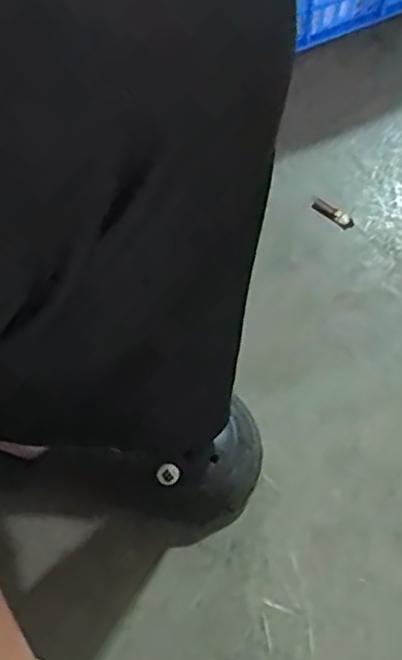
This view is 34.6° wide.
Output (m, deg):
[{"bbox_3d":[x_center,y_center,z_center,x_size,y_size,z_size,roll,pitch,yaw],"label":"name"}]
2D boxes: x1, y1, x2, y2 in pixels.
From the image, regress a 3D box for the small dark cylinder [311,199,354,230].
[{"bbox_3d":[0.126,-0.110,0.615,0.043,0.005,0.012,31,74,-4],"label":"small dark cylinder"}]

